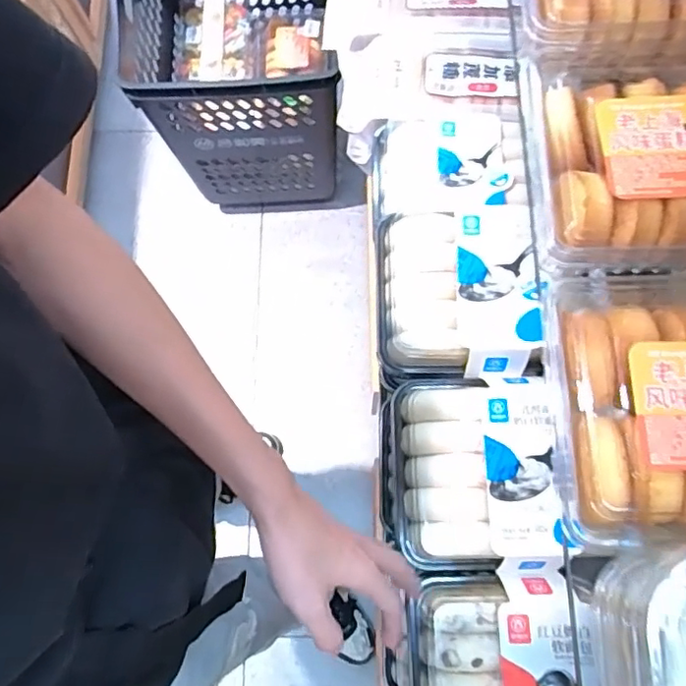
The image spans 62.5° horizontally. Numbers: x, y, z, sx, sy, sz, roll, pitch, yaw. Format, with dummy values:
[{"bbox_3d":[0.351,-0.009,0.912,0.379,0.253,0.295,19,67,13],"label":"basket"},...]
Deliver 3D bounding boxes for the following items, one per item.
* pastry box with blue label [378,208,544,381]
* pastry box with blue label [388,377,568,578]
[{"bbox_3d":[0.102,-0.053,0.515,0.139,0.050,0.165,2,75,2],"label":"pastry box with blue label"},{"bbox_3d":[0.107,0.108,0.477,0.135,0.051,0.163,-1,75,1],"label":"pastry box with blue label"}]

